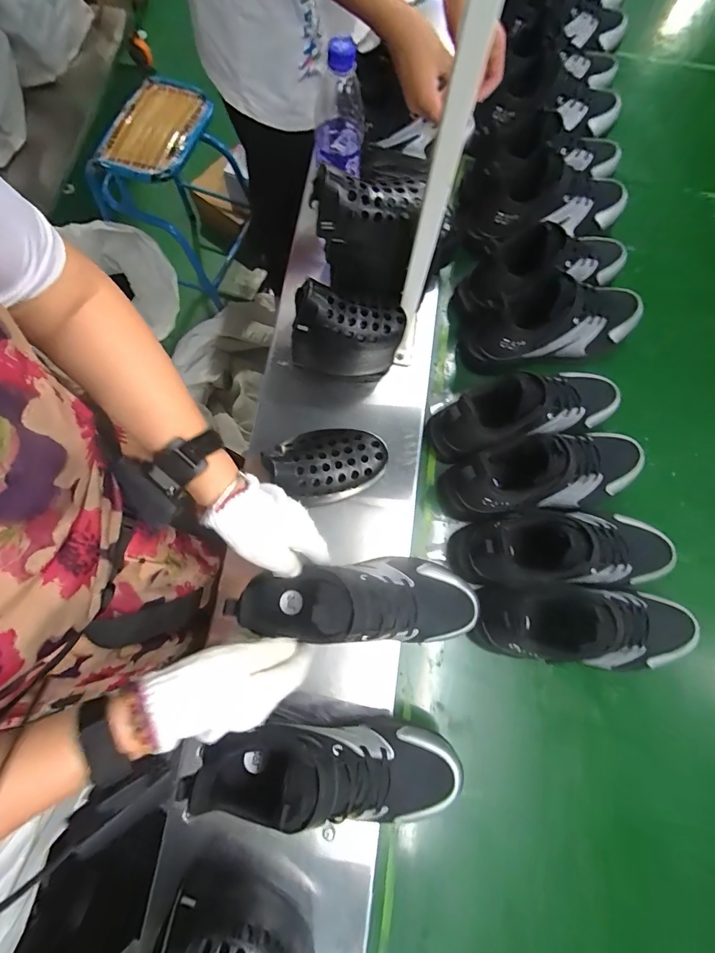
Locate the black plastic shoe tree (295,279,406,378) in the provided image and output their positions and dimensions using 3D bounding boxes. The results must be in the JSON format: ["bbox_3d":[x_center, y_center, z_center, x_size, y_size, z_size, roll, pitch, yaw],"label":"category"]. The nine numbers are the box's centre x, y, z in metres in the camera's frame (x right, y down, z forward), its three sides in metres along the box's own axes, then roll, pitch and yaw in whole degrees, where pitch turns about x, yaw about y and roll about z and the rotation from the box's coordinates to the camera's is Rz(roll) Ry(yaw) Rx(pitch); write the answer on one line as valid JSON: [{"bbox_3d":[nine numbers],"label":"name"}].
[{"bbox_3d":[-0.015,-0.179,0.534,0.141,0.153,0.059,4,76,0],"label":"black plastic shoe tree"}]

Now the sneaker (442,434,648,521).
[{"bbox_3d":[0.255,-0.005,0.541,0.274,0.129,0.094,-11,77,-4],"label":"sneaker"}]

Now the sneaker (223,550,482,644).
[{"bbox_3d":[0.015,0.131,0.442,0.241,0.107,0.089,1,76,-2],"label":"sneaker"}]

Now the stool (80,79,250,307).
[{"bbox_3d":[-0.548,-0.849,1.299,0.303,0.533,0.370,20,77,3],"label":"stool"}]

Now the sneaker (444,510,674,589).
[{"bbox_3d":[0.264,0.090,0.515,0.275,0.119,0.091,-1,76,-2],"label":"sneaker"}]

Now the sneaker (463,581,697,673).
[{"bbox_3d":[0.279,0.183,0.493,0.270,0.126,0.098,6,76,0],"label":"sneaker"}]

